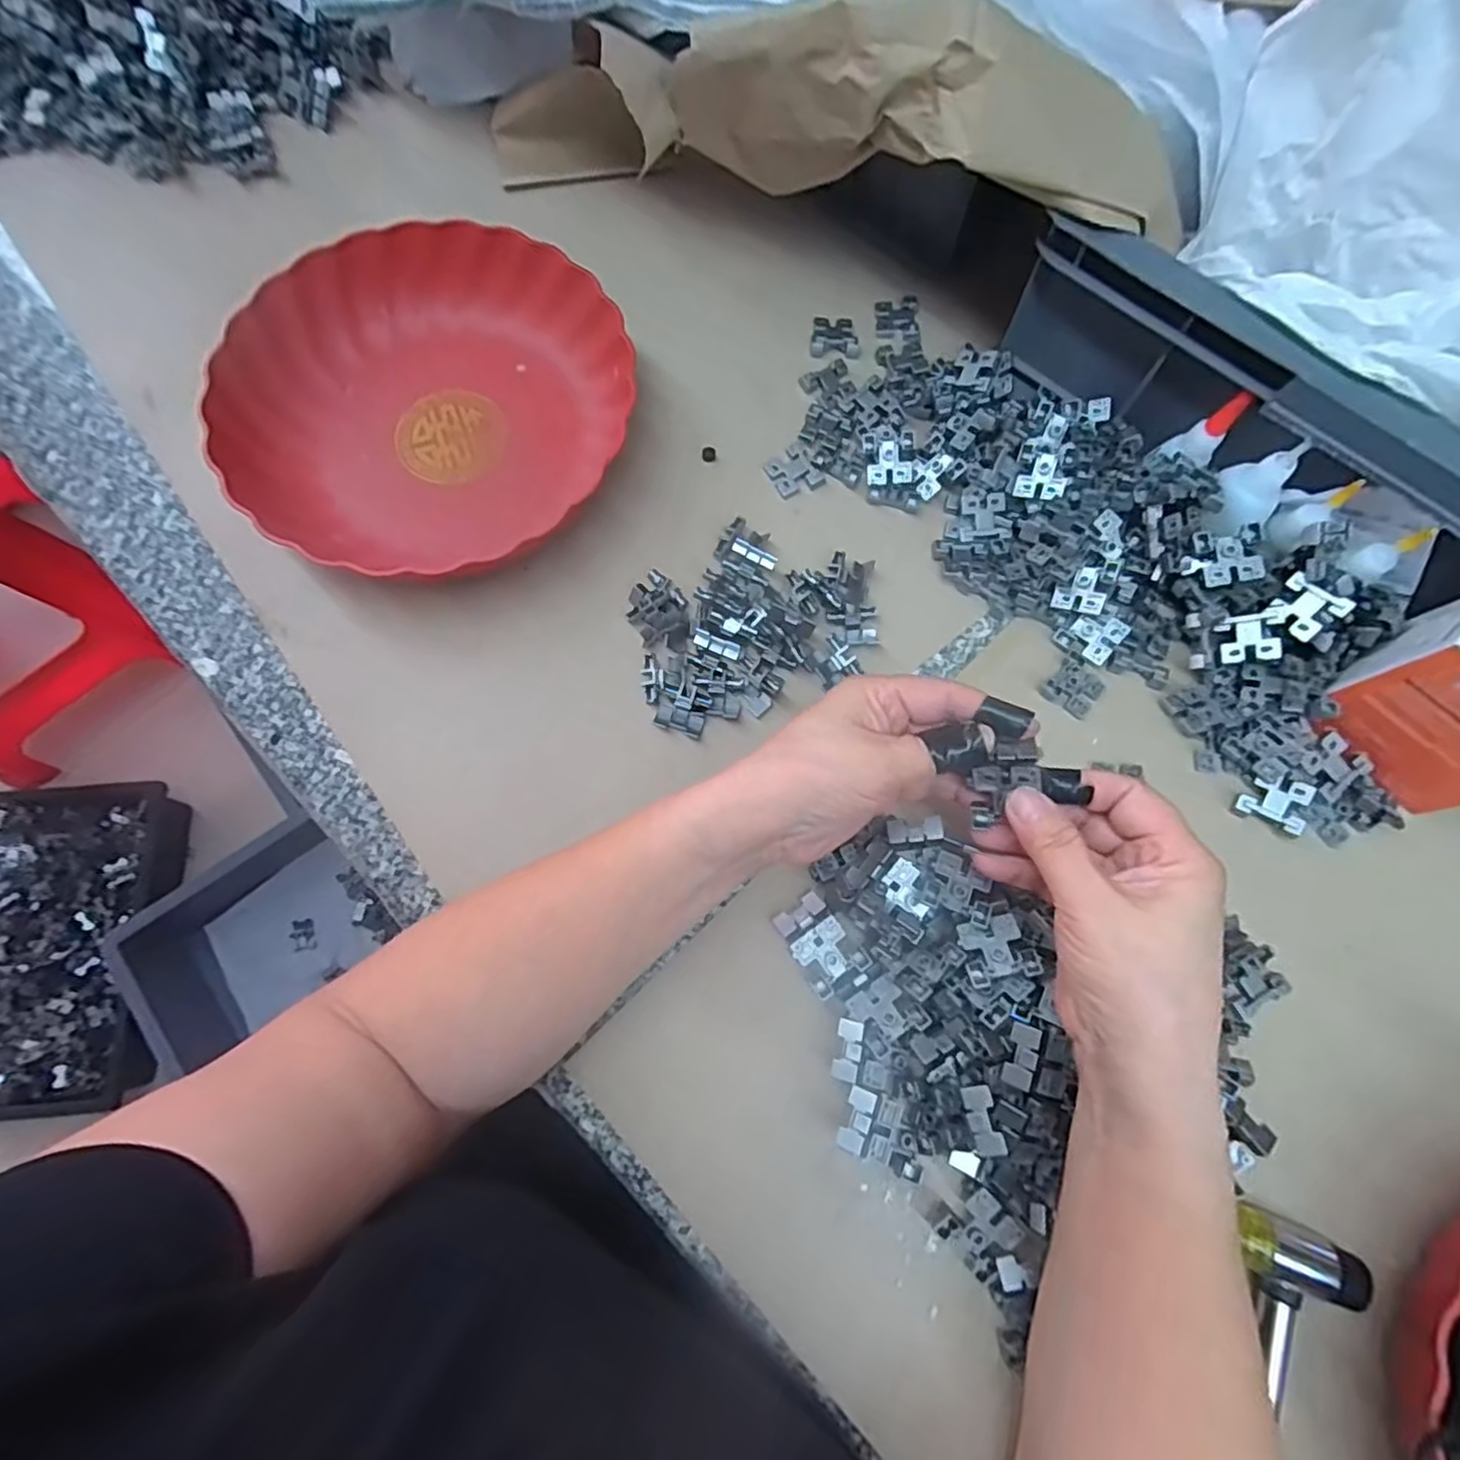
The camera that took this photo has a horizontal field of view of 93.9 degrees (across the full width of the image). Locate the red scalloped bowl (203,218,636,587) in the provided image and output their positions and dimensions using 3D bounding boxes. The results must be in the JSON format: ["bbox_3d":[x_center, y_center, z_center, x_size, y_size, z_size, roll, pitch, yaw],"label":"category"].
[{"bbox_3d":[-0.184,-0.201,0.418,0.223,0.046,0.238,0,74,-1],"label":"red scalloped bowl"}]

